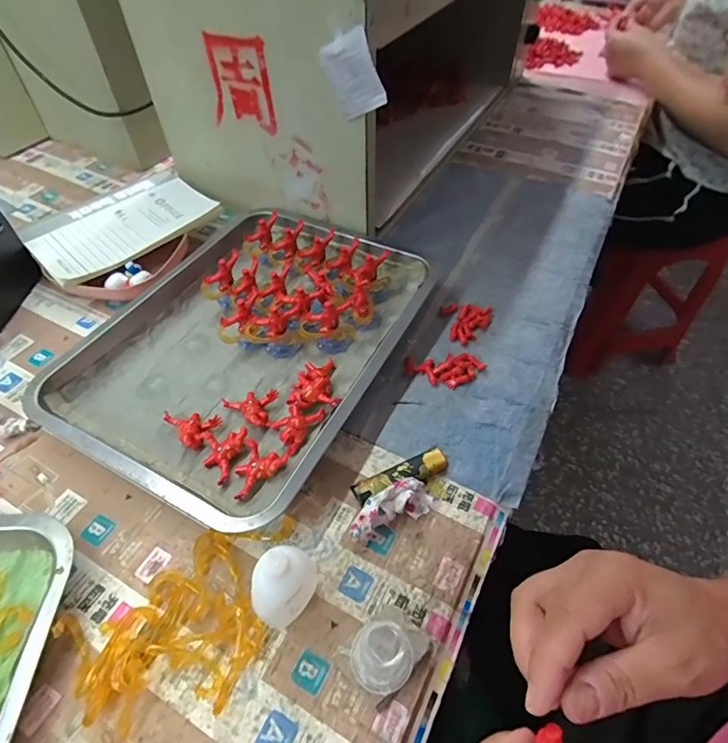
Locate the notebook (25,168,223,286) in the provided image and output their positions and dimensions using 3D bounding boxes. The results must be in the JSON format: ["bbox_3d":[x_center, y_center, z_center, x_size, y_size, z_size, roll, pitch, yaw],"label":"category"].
[{"bbox_3d":[-0.280,-0.178,0.540,0.117,0.009,0.202,36,61,21],"label":"notebook"}]

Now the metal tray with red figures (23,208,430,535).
[{"bbox_3d":[-0.105,-0.036,0.445,0.257,0.045,0.342,21,54,16],"label":"metal tray with red figures"}]

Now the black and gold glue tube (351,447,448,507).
[{"bbox_3d":[0.031,0.085,0.369,0.080,0.014,0.020,-19,54,-15],"label":"black and gold glue tube"}]

